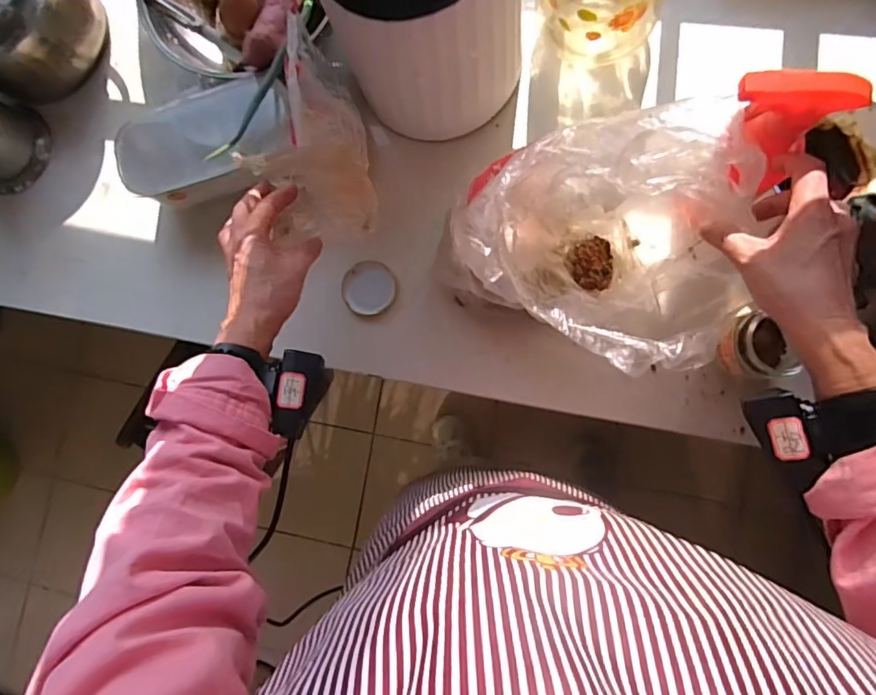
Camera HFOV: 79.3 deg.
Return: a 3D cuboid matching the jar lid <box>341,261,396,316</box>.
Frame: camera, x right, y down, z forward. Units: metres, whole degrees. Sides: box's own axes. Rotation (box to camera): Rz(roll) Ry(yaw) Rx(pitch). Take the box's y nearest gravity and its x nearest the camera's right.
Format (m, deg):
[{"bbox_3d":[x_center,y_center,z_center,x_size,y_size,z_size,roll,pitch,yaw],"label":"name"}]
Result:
[{"bbox_3d":[-0.082,-0.070,0.626,0.061,0.012,0.062,0,87,8],"label":"jar lid"}]

